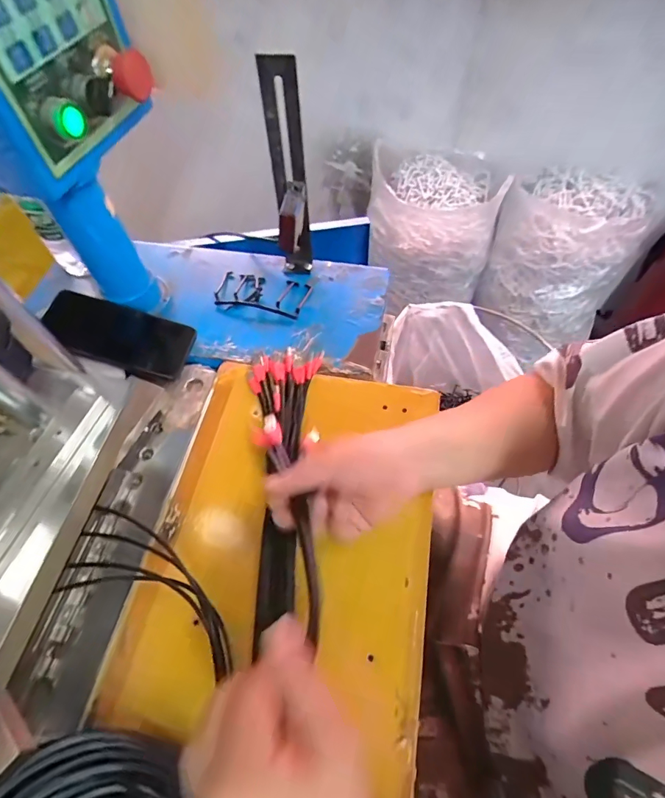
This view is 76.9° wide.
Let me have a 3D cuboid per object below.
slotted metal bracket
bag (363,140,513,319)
[{"bbox_3d":[-0.055,-0.233,0.476,0.047,0.235,0.070,12,61,8],"label":"slotted metal bracket"},{"bbox_3d":[0.263,-0.450,1.141,0.323,0.309,0.238,1,60,1],"label":"bag"}]

